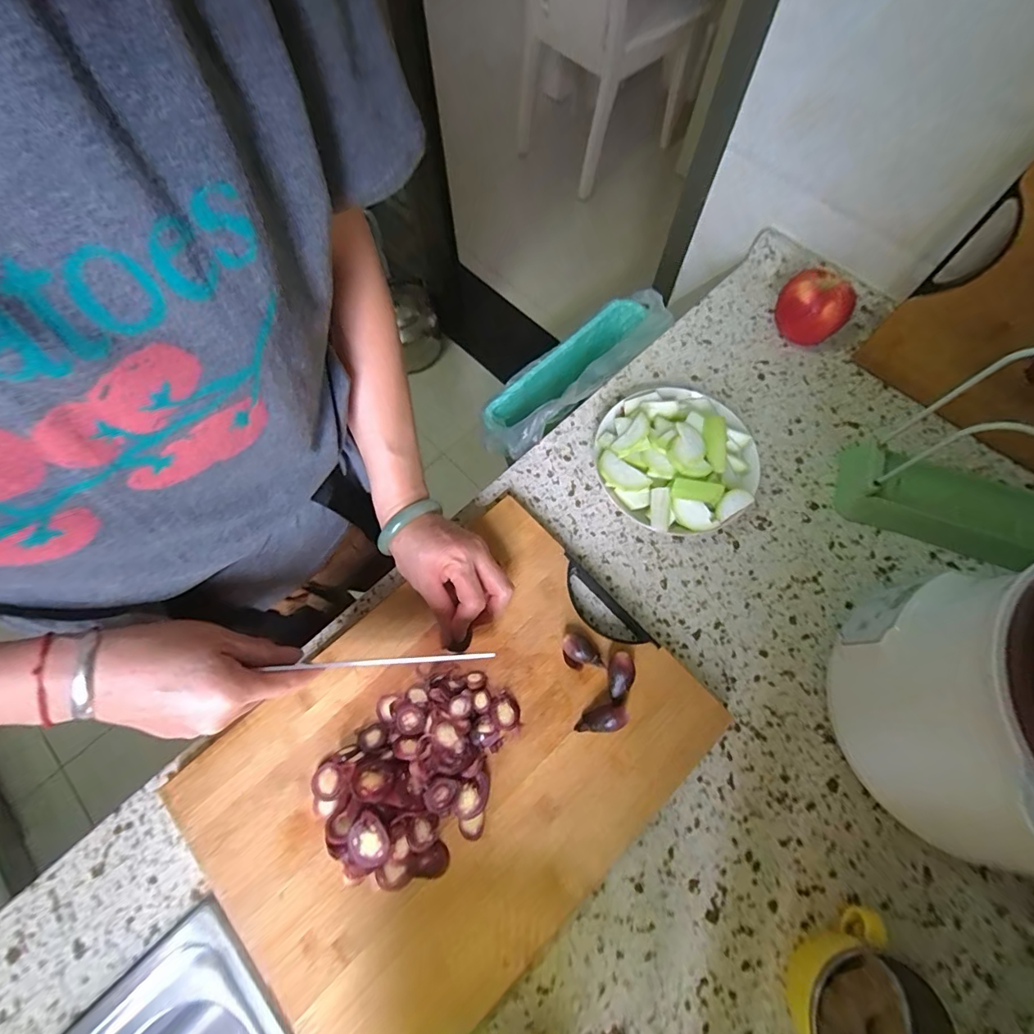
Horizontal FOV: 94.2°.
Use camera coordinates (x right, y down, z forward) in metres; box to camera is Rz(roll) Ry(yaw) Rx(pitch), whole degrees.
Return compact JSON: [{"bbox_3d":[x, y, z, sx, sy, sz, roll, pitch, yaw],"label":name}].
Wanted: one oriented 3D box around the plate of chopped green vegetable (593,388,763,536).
[{"bbox_3d":[0.164,-0.063,0.503,0.154,0.059,0.164,0,69,0],"label":"plate of chopped green vegetable"}]

